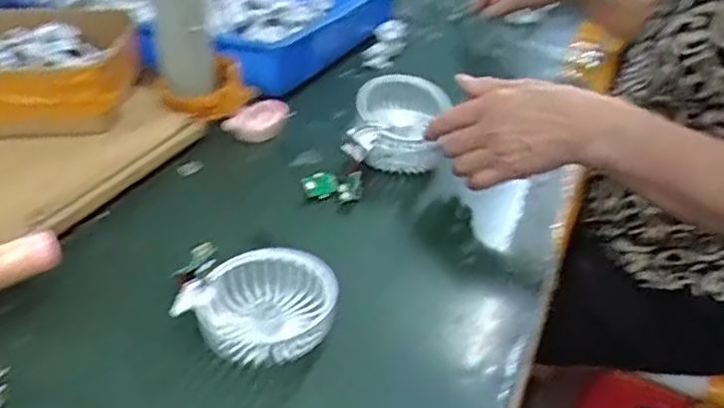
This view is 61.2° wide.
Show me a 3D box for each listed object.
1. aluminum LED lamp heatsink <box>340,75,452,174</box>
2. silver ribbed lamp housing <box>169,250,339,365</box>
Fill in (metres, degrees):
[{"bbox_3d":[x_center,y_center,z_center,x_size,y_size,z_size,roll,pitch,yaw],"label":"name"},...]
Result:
[{"bbox_3d":[0.035,-0.082,0.618,0.088,0.064,0.090,12,35,14],"label":"aluminum LED lamp heatsink"},{"bbox_3d":[-0.072,0.075,0.438,0.102,0.037,0.083,-18,39,-27],"label":"silver ribbed lamp housing"}]

